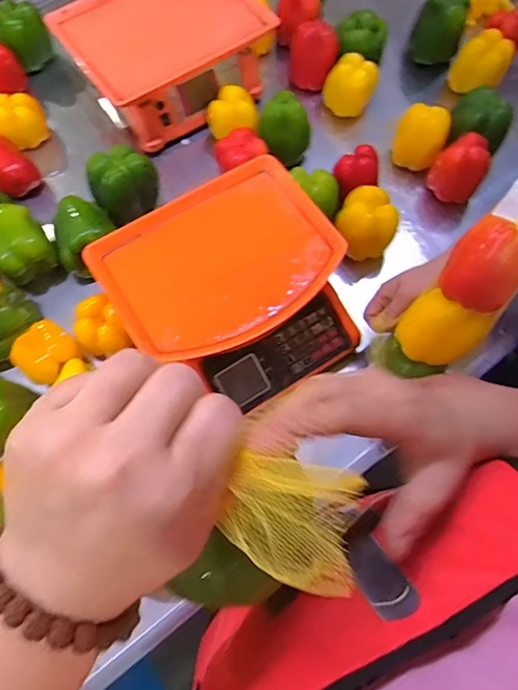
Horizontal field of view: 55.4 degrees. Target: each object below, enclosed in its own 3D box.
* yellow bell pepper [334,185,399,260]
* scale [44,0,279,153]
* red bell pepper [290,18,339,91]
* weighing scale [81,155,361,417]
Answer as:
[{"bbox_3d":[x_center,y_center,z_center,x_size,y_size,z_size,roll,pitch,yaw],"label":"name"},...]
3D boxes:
[{"bbox_3d":[0.157,-0.178,0.713,0.079,0.066,0.085,-38,73,-13],"label":"yellow bell pepper"},{"bbox_3d":[-0.160,-0.507,0.858,0.307,0.126,0.267,-32,72,-11],"label":"scale"},{"bbox_3d":[0.093,-0.501,0.849,0.080,0.087,0.064,6,69,3],"label":"red bell pepper"},{"bbox_3d":[-0.032,-0.072,0.649,0.284,0.099,0.278,-31,71,-11],"label":"weighing scale"}]

